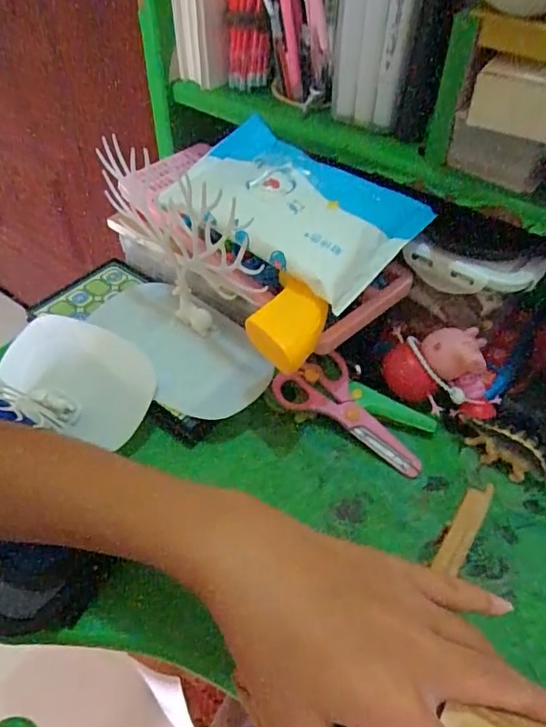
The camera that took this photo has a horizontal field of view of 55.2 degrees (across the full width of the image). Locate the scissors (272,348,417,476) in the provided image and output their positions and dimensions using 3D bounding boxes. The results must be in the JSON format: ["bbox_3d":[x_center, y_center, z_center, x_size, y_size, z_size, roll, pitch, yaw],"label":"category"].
[{"bbox_3d":[0.060,0.037,0.390,0.120,0.020,0.053,39,58,13],"label":"scissors"}]

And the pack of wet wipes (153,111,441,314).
[{"bbox_3d":[0.008,-0.115,0.370,0.173,0.033,0.114,34,56,25],"label":"pack of wet wipes"}]

